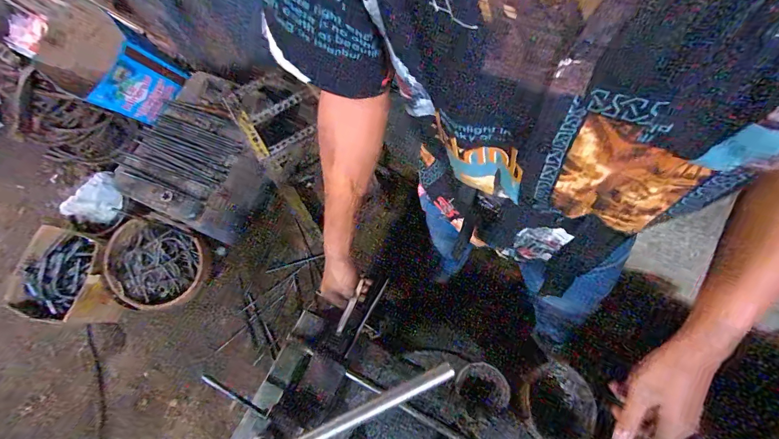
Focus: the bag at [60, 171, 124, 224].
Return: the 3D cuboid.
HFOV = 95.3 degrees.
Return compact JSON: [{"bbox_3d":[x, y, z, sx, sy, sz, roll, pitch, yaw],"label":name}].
[{"bbox_3d":[-1.069,-0.084,1.303,0.237,0.081,0.193,14,73,7],"label":"bag"}]

